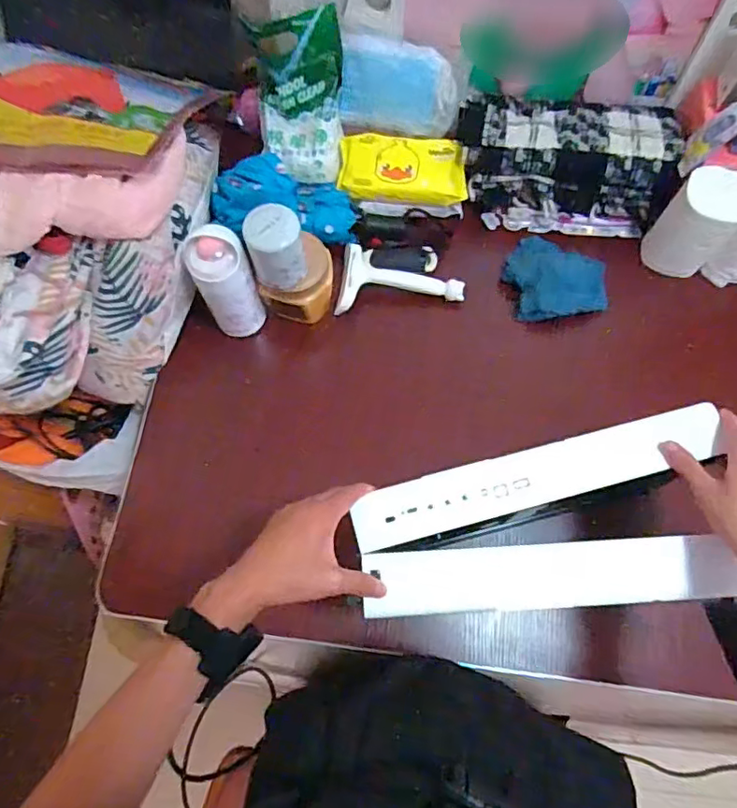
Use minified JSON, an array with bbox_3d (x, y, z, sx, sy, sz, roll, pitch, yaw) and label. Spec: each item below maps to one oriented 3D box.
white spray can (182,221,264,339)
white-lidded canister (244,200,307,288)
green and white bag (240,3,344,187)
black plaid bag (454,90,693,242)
[{"bbox_3d":[-0.181,-0.151,0.722,0.068,0.176,0.062,-25,73,-7],"label":"white spray can"},{"bbox_3d":[-0.111,-0.187,0.673,0.063,0.089,0.062,0,71,1],"label":"white-lidded canister"},{"bbox_3d":[-0.105,-0.434,0.804,0.127,0.070,0.210,7,108,8],"label":"green and white bag"},{"bbox_3d":[0.276,-0.353,0.818,0.294,0.114,0.155,7,71,3],"label":"black plaid bag"}]

